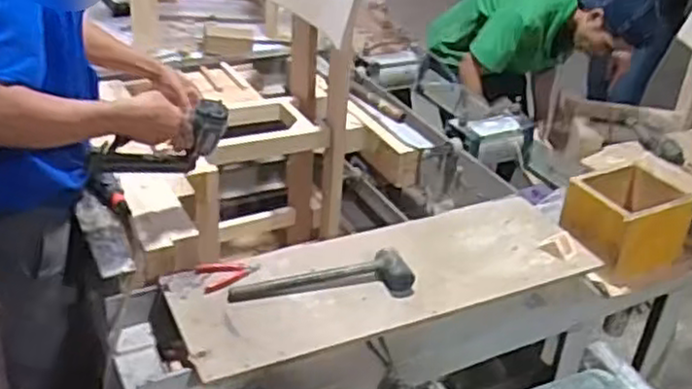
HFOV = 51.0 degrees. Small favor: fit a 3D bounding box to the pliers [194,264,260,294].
[{"bbox_3d":[-0.212,0.146,1.327,0.113,0.017,0.076,-5,33,-15],"label":"pliers"}]

